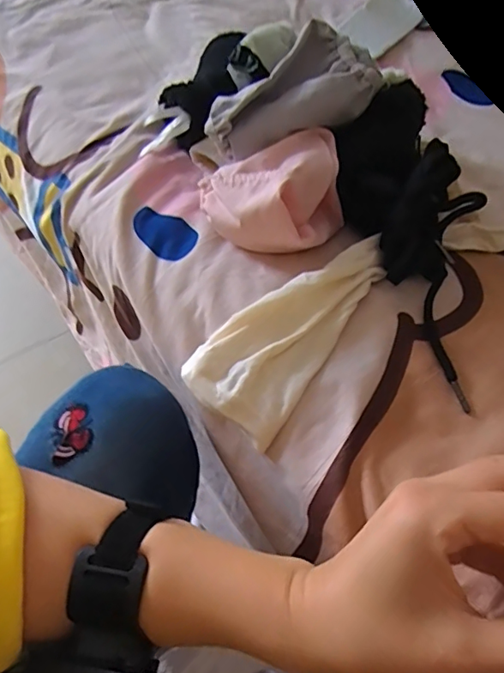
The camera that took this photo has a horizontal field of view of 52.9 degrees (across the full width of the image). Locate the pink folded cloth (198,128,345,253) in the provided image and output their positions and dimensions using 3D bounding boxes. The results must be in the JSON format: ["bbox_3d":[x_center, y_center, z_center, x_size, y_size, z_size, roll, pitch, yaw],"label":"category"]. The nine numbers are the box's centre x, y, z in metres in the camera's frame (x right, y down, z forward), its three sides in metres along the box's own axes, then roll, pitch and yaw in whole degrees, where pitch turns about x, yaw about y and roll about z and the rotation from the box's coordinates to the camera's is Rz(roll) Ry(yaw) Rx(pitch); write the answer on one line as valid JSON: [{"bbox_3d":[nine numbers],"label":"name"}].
[{"bbox_3d":[0.019,-0.103,0.386,0.107,0.067,0.091,-12,57,-9],"label":"pink folded cloth"}]

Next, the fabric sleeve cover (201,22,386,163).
[{"bbox_3d":[0.031,-0.189,0.397,0.140,0.044,0.064,-28,60,-2],"label":"fabric sleeve cover"}]

